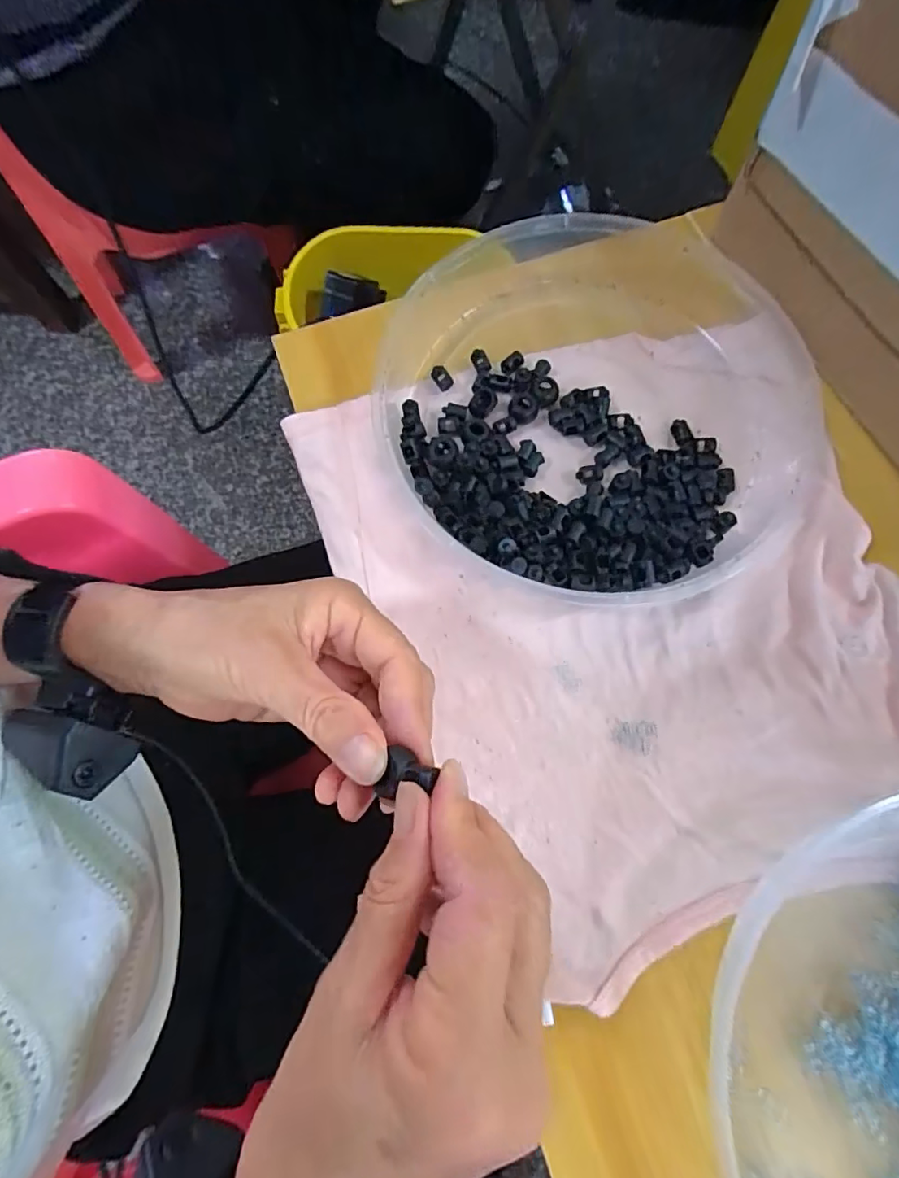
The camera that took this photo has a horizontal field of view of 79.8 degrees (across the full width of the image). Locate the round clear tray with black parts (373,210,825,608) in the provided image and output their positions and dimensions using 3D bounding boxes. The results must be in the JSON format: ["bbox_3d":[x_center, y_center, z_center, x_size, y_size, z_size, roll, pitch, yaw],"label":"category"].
[{"bbox_3d":[0.083,-0.114,0.311,0.244,0.033,0.241,0,75,0],"label":"round clear tray with black parts"}]

